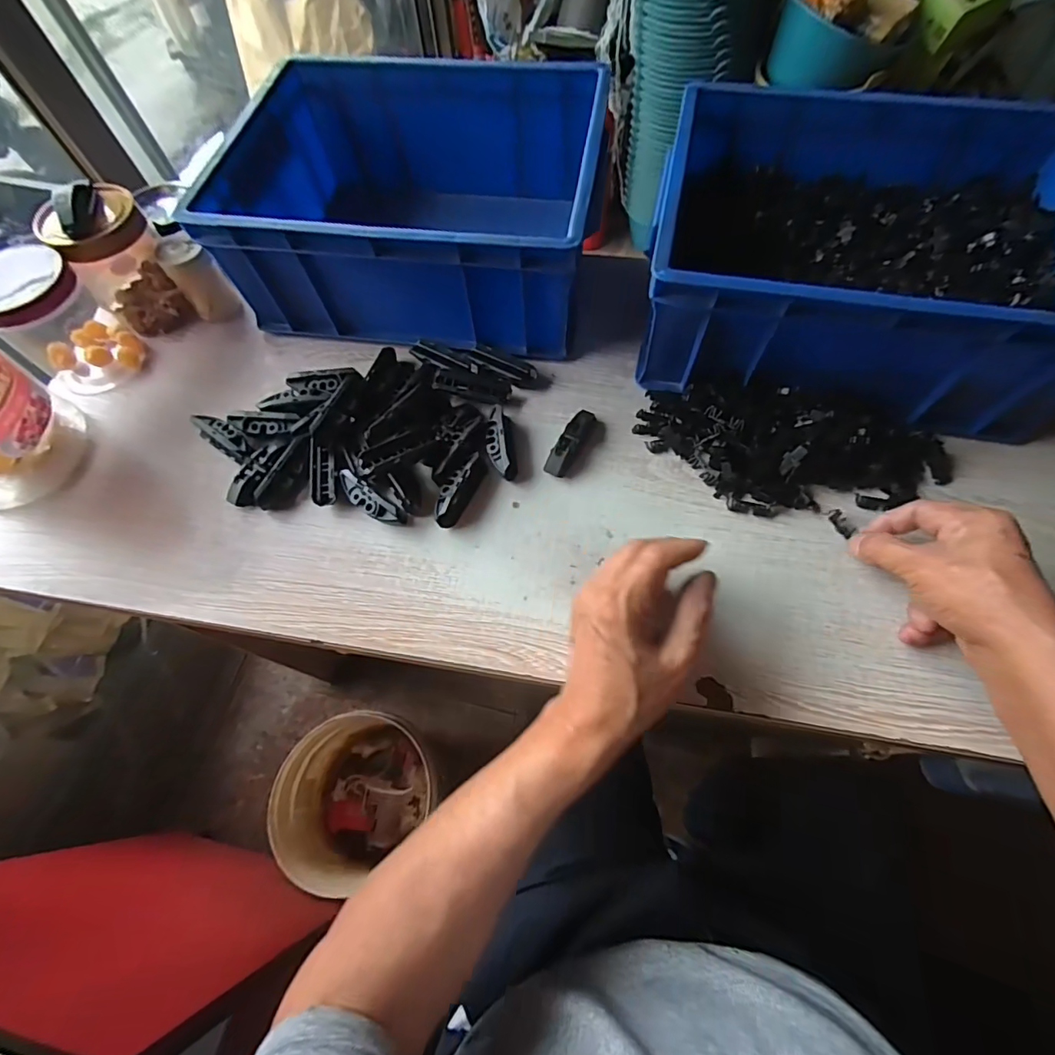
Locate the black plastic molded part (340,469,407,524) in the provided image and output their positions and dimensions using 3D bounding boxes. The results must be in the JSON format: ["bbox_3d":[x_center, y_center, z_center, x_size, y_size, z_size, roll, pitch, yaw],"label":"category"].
[{"bbox_3d":[-0.132,-0.022,0.420,0.066,0.022,0.018,33,71,16],"label":"black plastic molded part"}]

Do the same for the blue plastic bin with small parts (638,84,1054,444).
[{"bbox_3d":[0.288,-0.235,0.442,0.336,0.129,0.270,14,67,10],"label":"blue plastic bin with small parts"}]

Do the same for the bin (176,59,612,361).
[{"bbox_3d":[-0.105,-0.318,0.505,0.338,0.159,0.261,6,66,6],"label":"bin"}]

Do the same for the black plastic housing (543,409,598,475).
[{"bbox_3d":[0.039,-0.077,0.441,0.017,0.019,0.071,27,69,14],"label":"black plastic housing"}]

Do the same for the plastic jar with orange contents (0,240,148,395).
[{"bbox_3d":[-0.441,-0.193,0.473,0.079,0.120,0.083,-1,65,2],"label":"plastic jar with orange contents"}]

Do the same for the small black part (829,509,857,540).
[{"bbox_3d":[0.250,-0.004,0.395,0.010,0.008,0.024,-22,71,-12],"label":"small black part"}]

